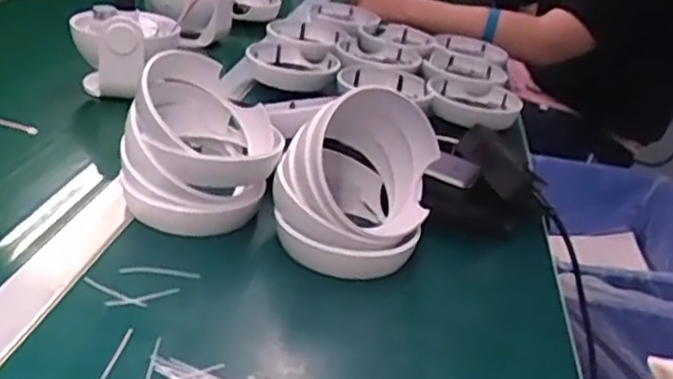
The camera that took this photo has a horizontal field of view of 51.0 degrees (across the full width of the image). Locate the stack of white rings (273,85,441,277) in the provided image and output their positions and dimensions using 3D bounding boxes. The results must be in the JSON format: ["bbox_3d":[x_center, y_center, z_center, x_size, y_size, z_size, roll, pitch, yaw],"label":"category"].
[{"bbox_3d":[0.016,-0.014,0.547,0.114,0.110,0.120,12,27,3],"label":"stack of white rings"}]

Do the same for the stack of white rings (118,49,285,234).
[{"bbox_3d":[-0.105,-0.033,0.562,0.118,0.104,0.117,9,27,-2],"label":"stack of white rings"}]

